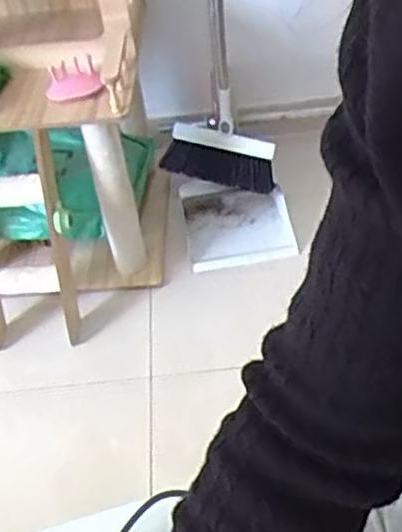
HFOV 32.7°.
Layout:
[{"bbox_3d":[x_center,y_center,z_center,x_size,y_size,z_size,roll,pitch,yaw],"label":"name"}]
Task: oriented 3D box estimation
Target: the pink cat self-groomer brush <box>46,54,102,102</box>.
[{"bbox_3d":[-0.246,-0.358,1.320,0.100,0.032,0.136,-11,43,-4],"label":"pink cat self-groomer brush"}]

